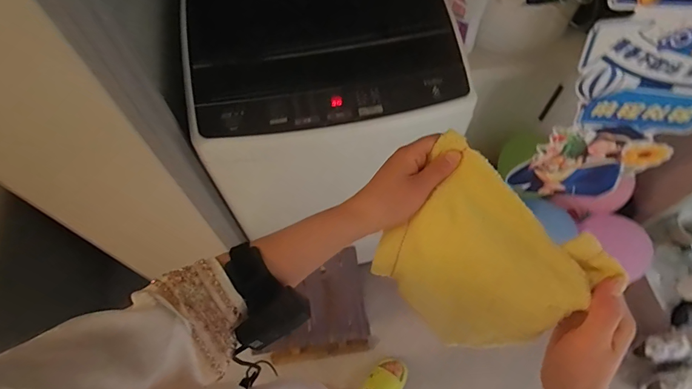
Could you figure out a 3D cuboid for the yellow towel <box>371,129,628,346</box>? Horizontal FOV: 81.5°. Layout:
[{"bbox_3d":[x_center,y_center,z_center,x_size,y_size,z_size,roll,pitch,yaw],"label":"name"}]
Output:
[{"bbox_3d":[0.113,0.067,0.381,0.036,0.172,0.171,-9,47,-48],"label":"yellow towel"}]

